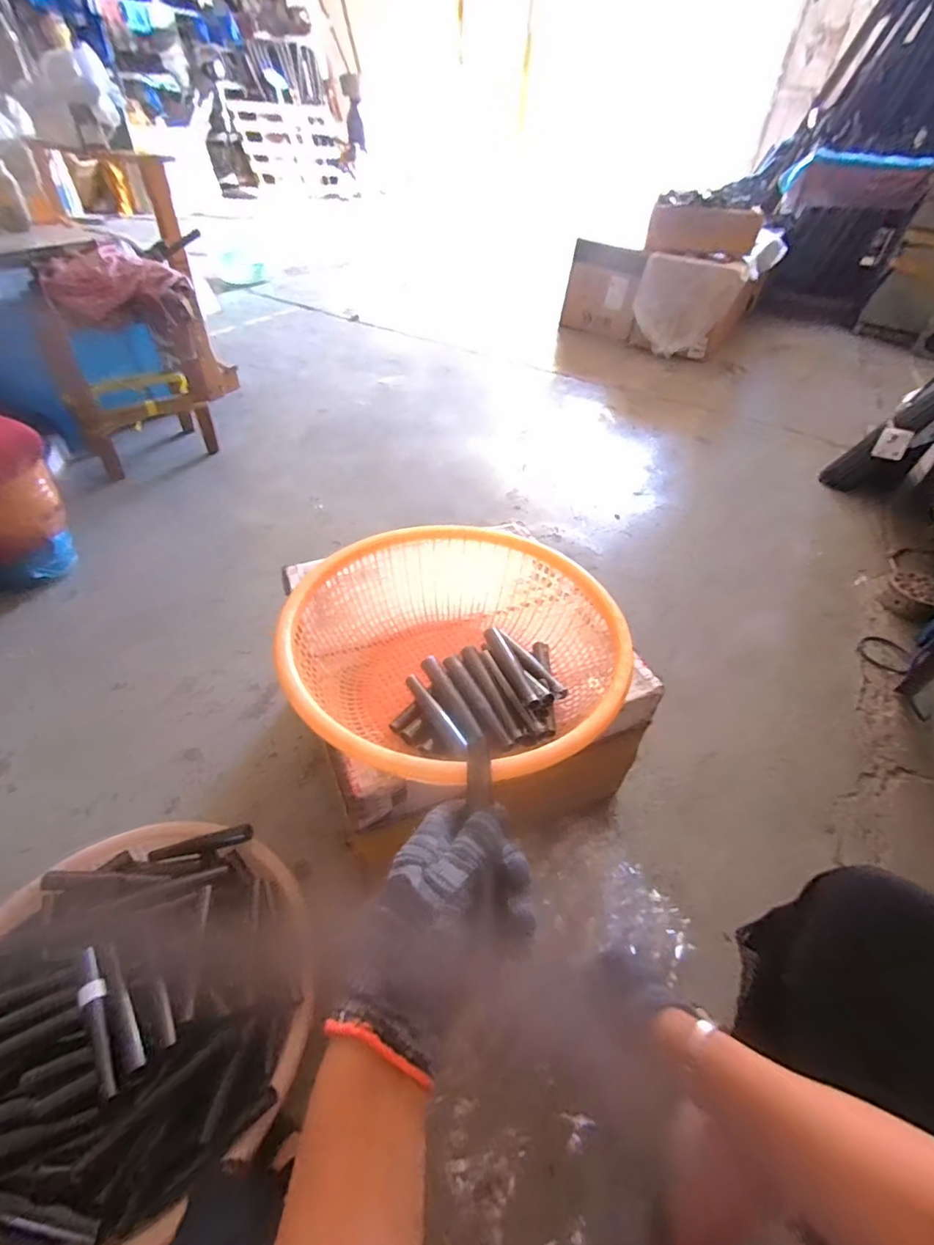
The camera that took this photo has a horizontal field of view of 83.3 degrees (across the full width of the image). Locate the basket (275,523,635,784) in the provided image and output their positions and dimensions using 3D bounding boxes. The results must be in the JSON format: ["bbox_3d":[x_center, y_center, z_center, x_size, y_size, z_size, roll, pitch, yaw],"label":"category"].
[{"bbox_3d":[-0.024,0.032,0.684,0.392,0.139,0.371,4,44,-3],"label":"basket"}]

